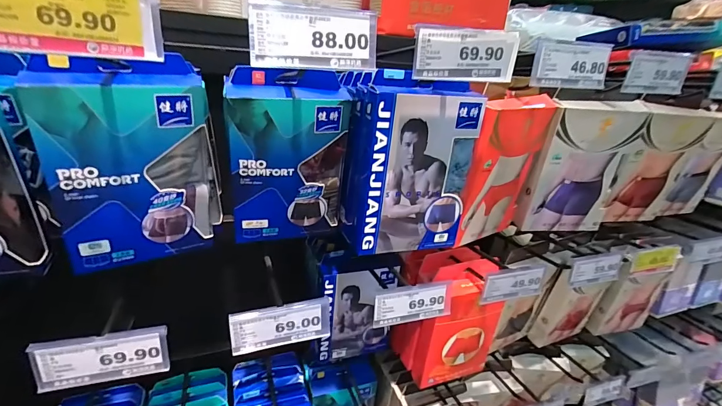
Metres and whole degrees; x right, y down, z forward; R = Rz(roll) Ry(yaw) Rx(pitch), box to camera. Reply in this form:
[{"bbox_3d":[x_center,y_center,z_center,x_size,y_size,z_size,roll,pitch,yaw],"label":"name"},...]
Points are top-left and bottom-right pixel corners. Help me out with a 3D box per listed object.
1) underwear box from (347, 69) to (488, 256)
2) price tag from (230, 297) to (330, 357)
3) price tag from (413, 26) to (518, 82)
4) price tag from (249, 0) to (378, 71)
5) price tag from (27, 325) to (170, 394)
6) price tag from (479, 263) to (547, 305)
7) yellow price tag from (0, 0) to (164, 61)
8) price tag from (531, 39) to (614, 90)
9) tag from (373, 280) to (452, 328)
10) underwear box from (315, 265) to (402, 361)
[{"bbox_3d":[0.059,-0.038,0.429,0.140,0.199,0.036,-2,23,-18],"label":"underwear box"},{"bbox_3d":[-0.082,0.128,0.383,0.100,0.046,0.010,-4,23,-21],"label":"price tag"},{"bbox_3d":[0.097,-0.137,0.338,0.103,0.047,0.005,-2,23,-17],"label":"price tag"},{"bbox_3d":[-0.035,-0.130,0.291,0.099,0.045,0.007,-3,23,-20],"label":"price tag"},{"bbox_3d":[-0.226,0.137,0.325,0.099,0.046,0.009,-3,23,-20],"label":"price tag"},{"bbox_3d":[0.202,0.106,0.481,0.096,0.054,0.008,-2,23,-18],"label":"price tag"},{"bbox_3d":[-0.187,-0.118,0.234,0.106,0.040,0.005,-2,26,-20],"label":"yellow price tag"},{"bbox_3d":[0.218,-0.144,0.385,0.094,0.045,0.009,-4,18,-17],"label":"price tag"},{"bbox_3d":[0.062,0.119,0.434,0.097,0.045,0.005,-4,15,-18],"label":"tag"},{"bbox_3d":[-0.007,0.190,0.624,0.133,0.180,0.024,-1,23,-14],"label":"underwear box"}]

